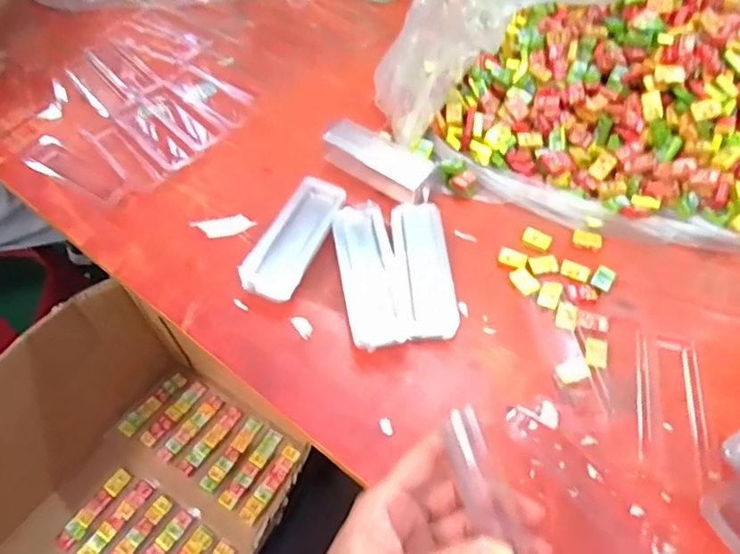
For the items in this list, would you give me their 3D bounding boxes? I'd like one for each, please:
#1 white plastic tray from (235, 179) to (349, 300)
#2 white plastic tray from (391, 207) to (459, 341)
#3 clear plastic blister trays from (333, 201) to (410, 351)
[{"bbox_3d":[-0.067,-0.043,0.533,0.056,0.024,0.142,20,58,15],"label":"white plastic tray"},{"bbox_3d":[0.048,-0.009,0.508,0.048,0.026,0.136,-4,55,-2],"label":"white plastic tray"},{"bbox_3d":[-0.002,-0.004,0.504,0.049,0.028,0.141,-9,55,-5],"label":"clear plastic blister trays"}]

